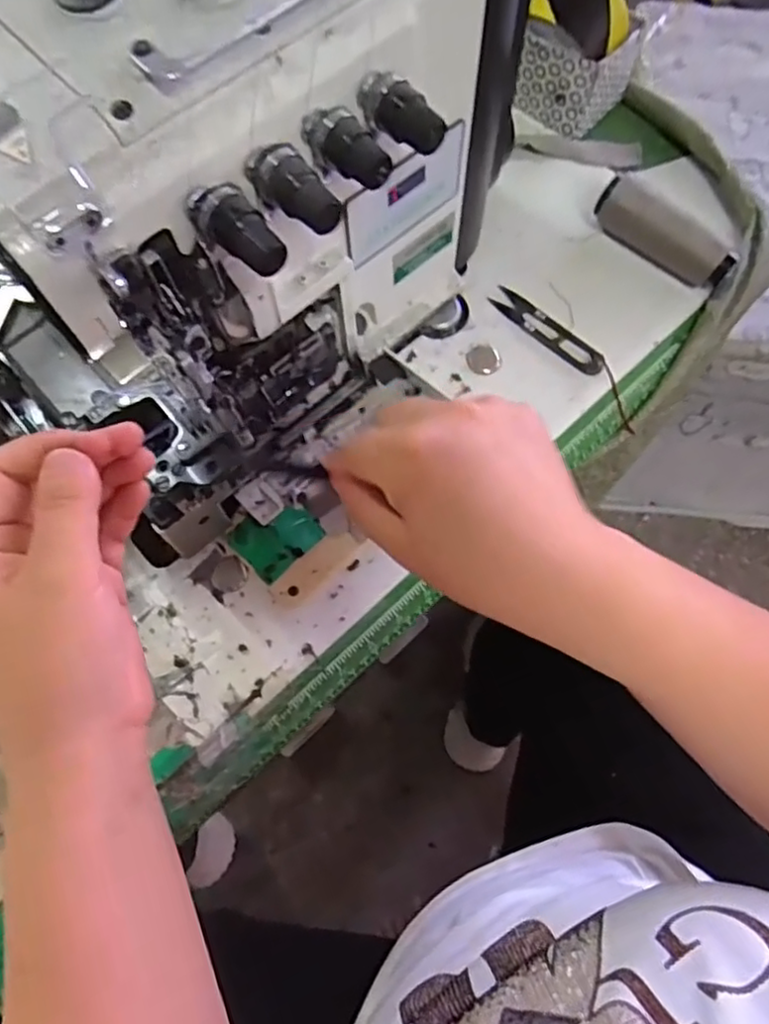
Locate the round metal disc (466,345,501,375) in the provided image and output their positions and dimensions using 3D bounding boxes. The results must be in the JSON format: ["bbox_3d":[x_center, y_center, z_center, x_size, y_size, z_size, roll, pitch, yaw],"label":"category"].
[{"bbox_3d":[0.073,-0.113,0.482,0.026,0.004,0.023,11,71,4],"label":"round metal disc"}]

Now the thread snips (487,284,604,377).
[{"bbox_3d":[0.120,-0.135,0.485,0.023,0.008,0.099,-43,76,-14],"label":"thread snips"}]

